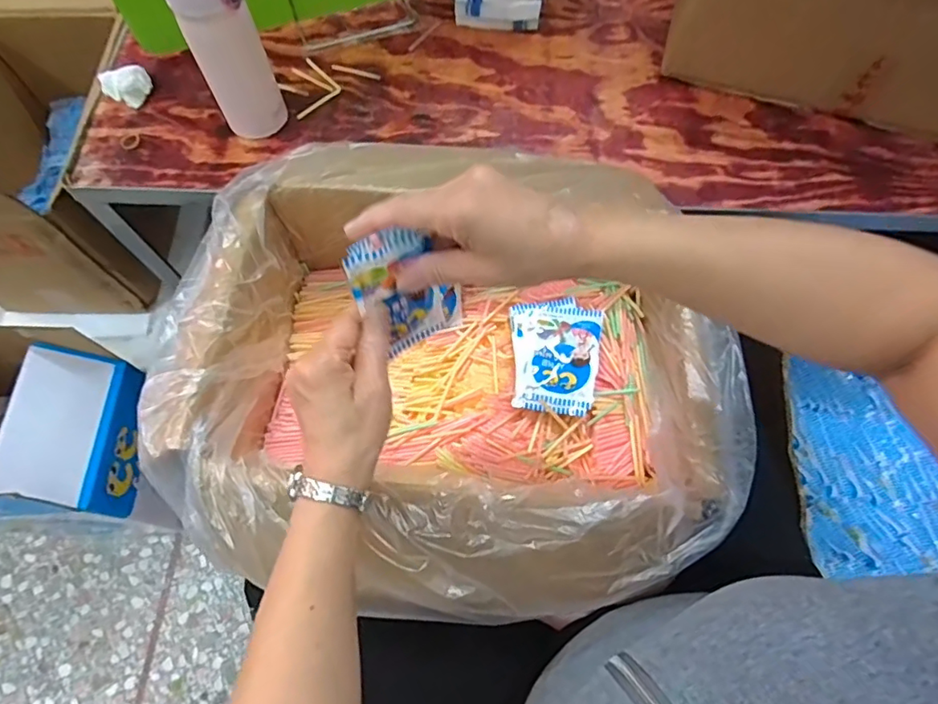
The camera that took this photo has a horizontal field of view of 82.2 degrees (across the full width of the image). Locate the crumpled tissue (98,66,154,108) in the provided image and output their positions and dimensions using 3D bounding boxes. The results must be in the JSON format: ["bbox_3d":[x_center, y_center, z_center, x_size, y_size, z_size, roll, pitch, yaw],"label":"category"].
[{"bbox_3d":[-0.410,-0.320,0.647,0.053,0.030,0.052,-31,70,-14],"label":"crumpled tissue"}]

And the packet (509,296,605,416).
[{"bbox_3d":[0.084,0.001,0.540,0.089,0.017,0.125,11,66,4],"label":"packet"}]

